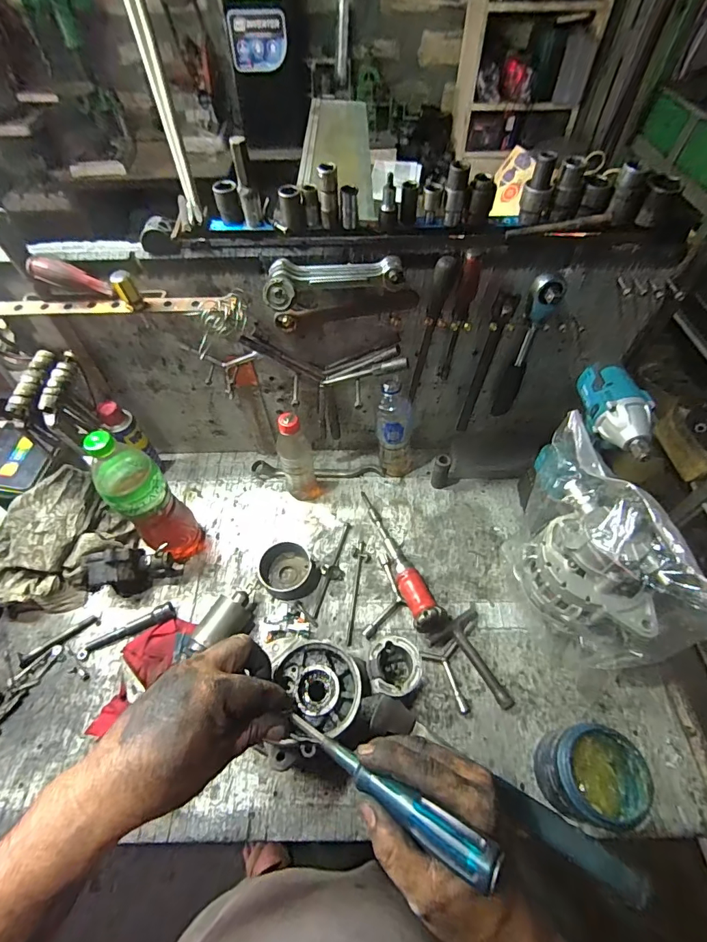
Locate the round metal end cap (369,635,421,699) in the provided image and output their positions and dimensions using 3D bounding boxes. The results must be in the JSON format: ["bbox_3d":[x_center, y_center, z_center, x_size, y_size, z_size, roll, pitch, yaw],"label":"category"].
[{"bbox_3d":[0.040,0.199,0.430,0.050,0.042,0.054,0,54,0],"label":"round metal end cap"}]

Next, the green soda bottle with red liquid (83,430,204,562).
[{"bbox_3d":[-0.302,0.041,0.624,0.085,0.271,0.081,37,62,23],"label":"green soda bottle with red liquid"}]

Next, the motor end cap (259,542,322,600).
[{"bbox_3d":[-0.098,0.157,0.665,0.083,0.050,0.072,22,57,15],"label":"motor end cap"}]

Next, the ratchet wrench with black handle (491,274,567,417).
[{"bbox_3d":[0.245,-0.168,0.630,0.042,0.248,0.040,23,57,16],"label":"ratchet wrench with black handle"}]

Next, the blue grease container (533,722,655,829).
[{"bbox_3d":[0.269,0.346,0.489,0.095,0.097,0.089,12,55,8],"label":"blue grease container"}]

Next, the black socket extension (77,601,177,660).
[{"bbox_3d":[-0.335,0.234,0.632,0.139,0.023,0.027,-20,57,-14],"label":"black socket extension"}]

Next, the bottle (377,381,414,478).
[{"bbox_3d":[0.073,-0.076,0.736,0.063,0.210,0.071,10,55,7],"label":"bottle"}]

